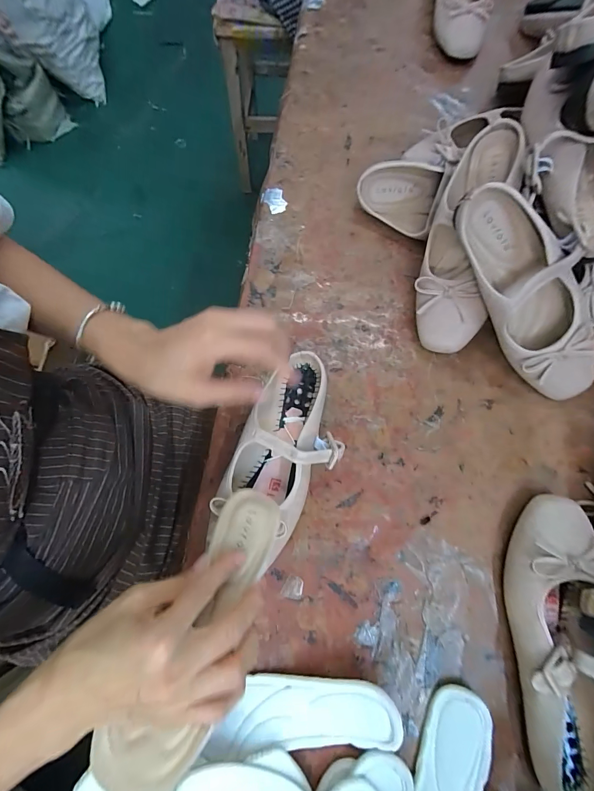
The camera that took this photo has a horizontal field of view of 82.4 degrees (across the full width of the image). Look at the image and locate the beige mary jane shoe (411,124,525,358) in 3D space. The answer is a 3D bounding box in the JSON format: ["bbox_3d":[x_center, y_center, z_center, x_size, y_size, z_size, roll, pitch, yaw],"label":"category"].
[{"bbox_3d":[0.185,-0.170,0.380,0.075,0.052,0.238,13,93,4],"label":"beige mary jane shoe"}]

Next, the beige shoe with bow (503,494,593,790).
[{"bbox_3d":[0.234,0.214,0.305,0.080,0.049,0.232,11,74,3],"label":"beige shoe with bow"}]

